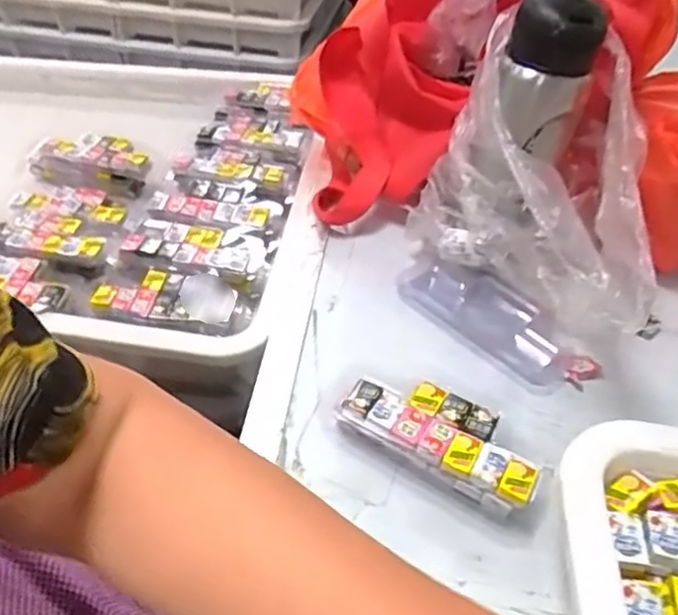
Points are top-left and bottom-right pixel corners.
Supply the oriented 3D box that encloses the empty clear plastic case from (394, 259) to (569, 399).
[{"bbox_3d":[0.112,0.008,0.497,0.067,0.015,0.137,-27,52,-32],"label":"empty clear plastic case"}]

